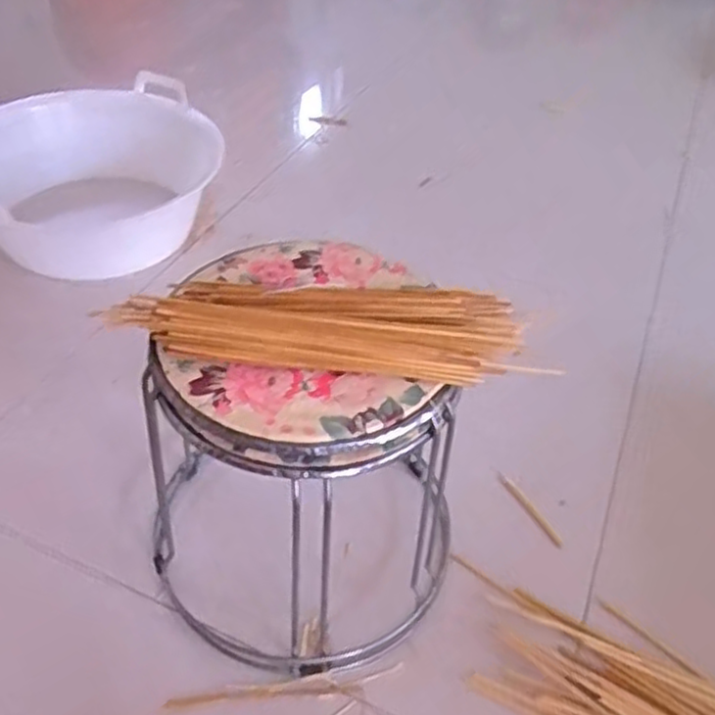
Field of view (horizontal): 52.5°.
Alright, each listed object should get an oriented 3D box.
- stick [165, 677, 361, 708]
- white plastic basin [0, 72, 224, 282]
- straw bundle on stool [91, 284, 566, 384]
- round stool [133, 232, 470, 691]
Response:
[{"bbox_3d":[-0.097,0.349,0.758,0.195,0.005,0.017,-2,43,-6],"label":"stick"},{"bbox_3d":[-0.503,-0.326,1.364,0.495,0.186,0.430,-10,45,-15],"label":"white plastic basin"},{"bbox_3d":[-0.031,-0.033,0.647,0.358,0.035,0.104,3,43,-1],"label":"straw bundle on stool"},{"bbox_3d":[-0.039,0.110,0.761,0.279,0.337,0.301,2,43,-2],"label":"round stool"}]

